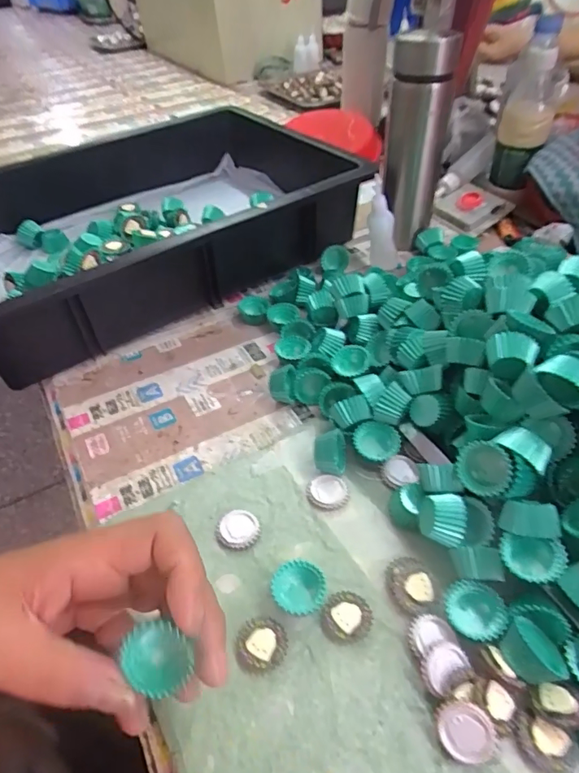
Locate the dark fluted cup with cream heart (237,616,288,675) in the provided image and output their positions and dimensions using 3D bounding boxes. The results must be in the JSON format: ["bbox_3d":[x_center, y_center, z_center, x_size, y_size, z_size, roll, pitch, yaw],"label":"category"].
[{"bbox_3d":[-0.016,0.148,0.282,0.028,0.009,0.027,-2,45,2],"label":"dark fluted cup with cream heart"}]

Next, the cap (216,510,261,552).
[{"bbox_3d":[-0.035,0.098,0.334,0.029,0.007,0.029,-2,45,2],"label":"cap"}]

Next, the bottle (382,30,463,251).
[{"bbox_3d":[0.132,-0.243,0.523,0.061,0.210,0.062,7,47,12],"label":"bottle"}]

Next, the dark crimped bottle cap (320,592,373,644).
[{"bbox_3d":[0.035,0.137,0.292,0.027,0.008,0.029,-2,45,2],"label":"dark crimped bottle cap"}]

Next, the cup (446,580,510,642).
[{"bbox_3d":[0.107,0.132,0.284,0.031,0.016,0.032,-2,45,2],"label":"cup"}]

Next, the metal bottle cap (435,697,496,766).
[{"bbox_3d":[0.088,0.171,0.243,0.027,0.006,0.027,-14,77,18],"label":"metal bottle cap"}]

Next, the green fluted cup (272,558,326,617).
[{"bbox_3d":[0.006,0.124,0.298,0.032,0.017,0.030,-8,45,-4],"label":"green fluted cup"}]

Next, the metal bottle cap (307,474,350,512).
[{"bbox_3d":[0.028,0.076,0.353,0.030,0.007,0.027,-4,45,1],"label":"metal bottle cap"}]

